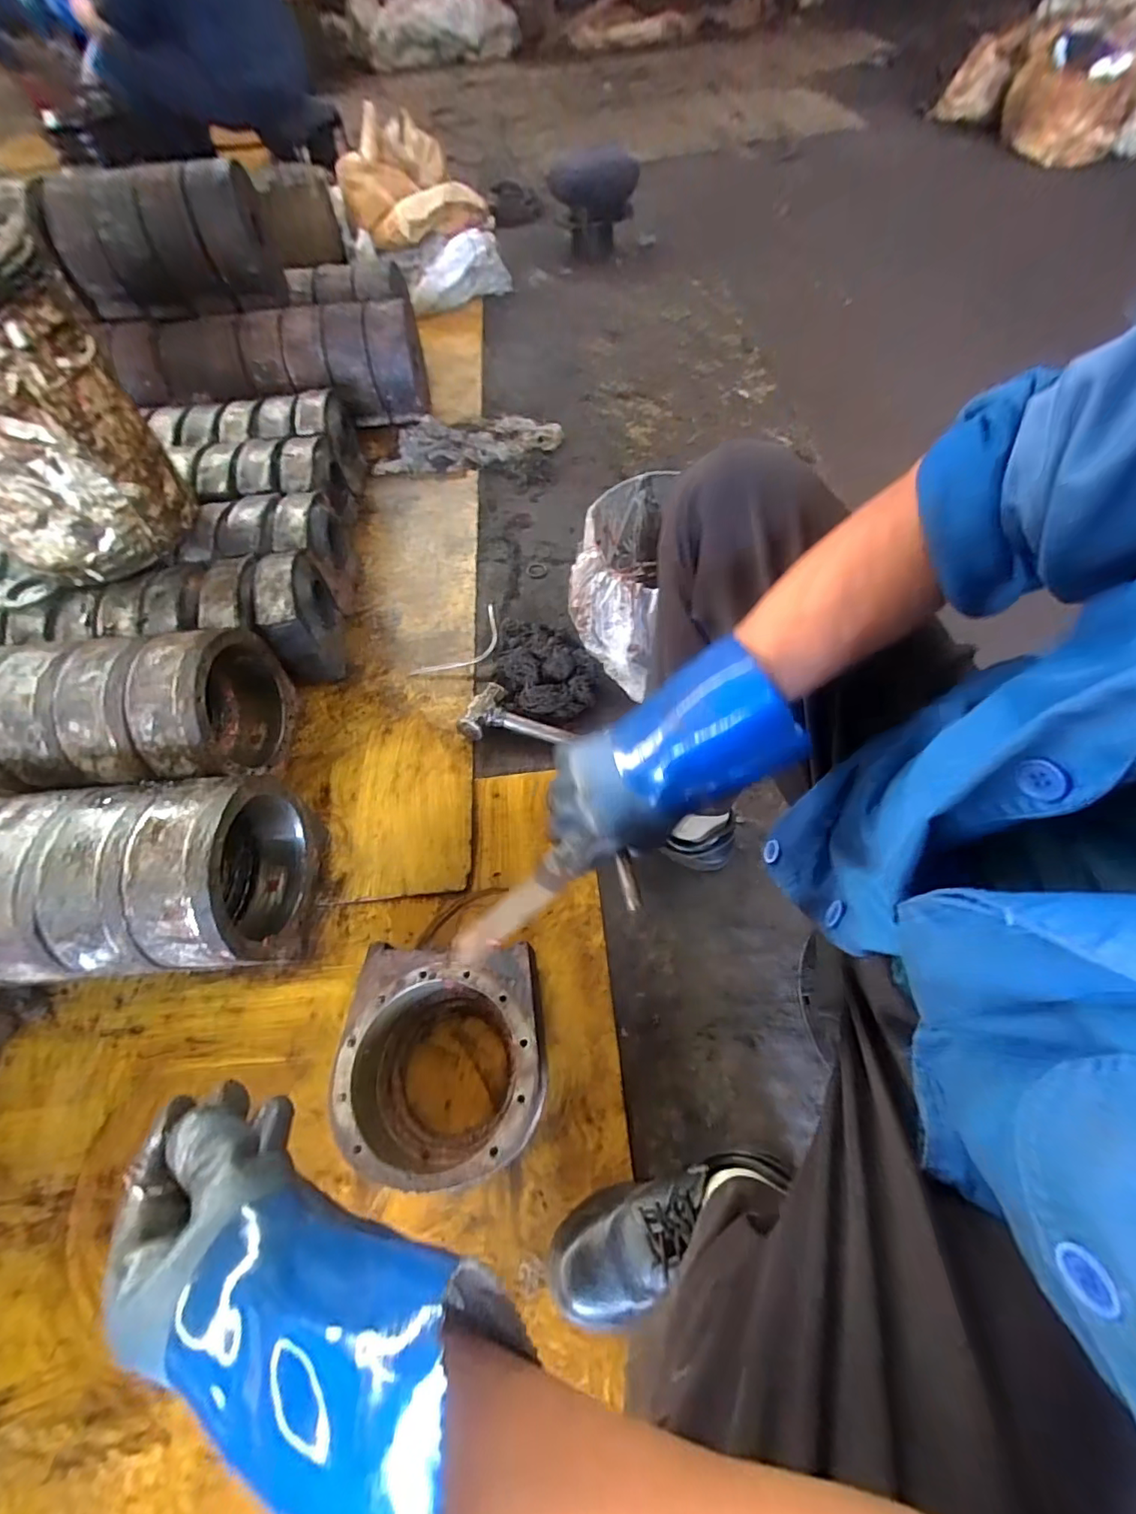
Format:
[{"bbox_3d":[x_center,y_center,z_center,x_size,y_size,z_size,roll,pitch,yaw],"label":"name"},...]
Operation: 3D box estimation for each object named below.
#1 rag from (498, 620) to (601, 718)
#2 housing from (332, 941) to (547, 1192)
[{"bbox_3d":[-0.044,-0.167,0.989,0.161,0.056,0.230,-15,60,-8],"label":"rag"},{"bbox_3d":[-0.146,0.355,0.654,0.226,0.105,0.240,-6,60,-3],"label":"housing"}]

